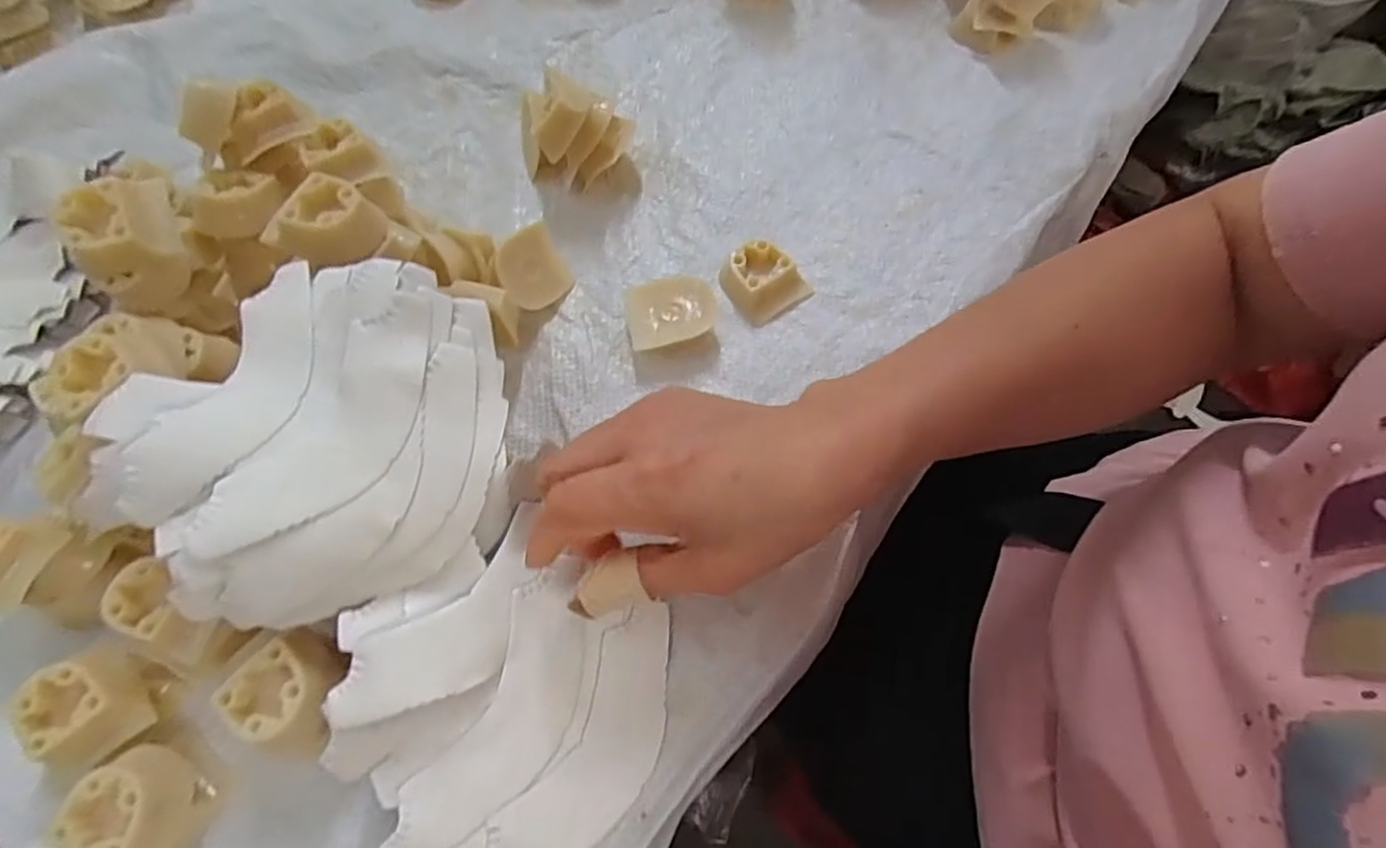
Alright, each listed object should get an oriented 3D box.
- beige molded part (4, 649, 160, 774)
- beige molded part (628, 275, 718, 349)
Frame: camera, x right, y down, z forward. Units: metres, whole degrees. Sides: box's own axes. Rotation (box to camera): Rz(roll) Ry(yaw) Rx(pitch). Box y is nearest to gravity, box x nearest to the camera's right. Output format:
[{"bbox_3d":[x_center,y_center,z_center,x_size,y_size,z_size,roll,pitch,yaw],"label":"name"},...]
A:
[{"bbox_3d":[-0.242,0.116,0.272,0.036,0.031,0.038,-1,64,3],"label":"beige molded part"},{"bbox_3d":[-0.010,-0.056,0.353,0.045,0.018,0.039,-10,64,-1],"label":"beige molded part"}]

